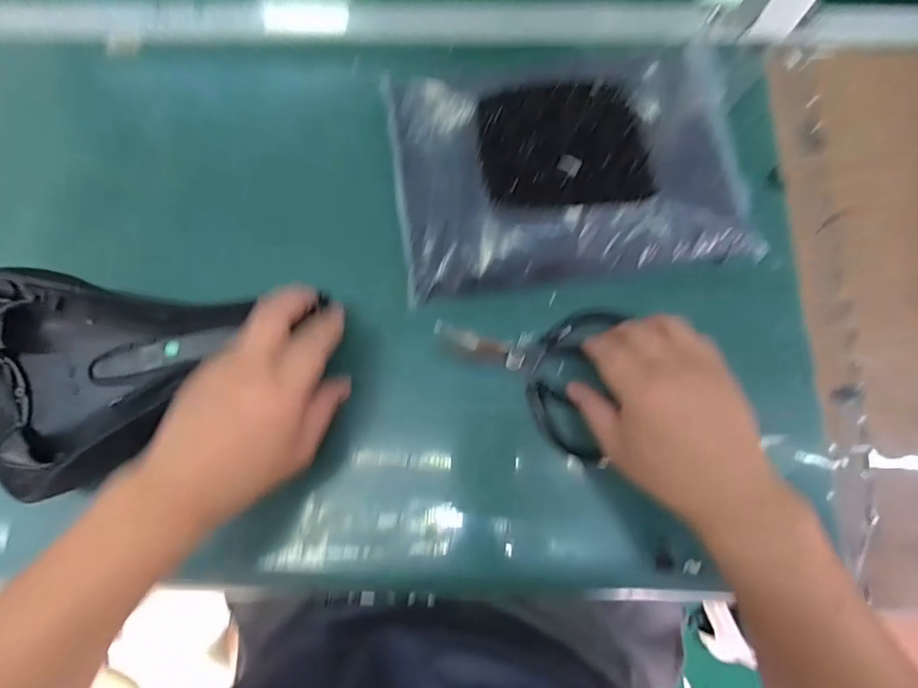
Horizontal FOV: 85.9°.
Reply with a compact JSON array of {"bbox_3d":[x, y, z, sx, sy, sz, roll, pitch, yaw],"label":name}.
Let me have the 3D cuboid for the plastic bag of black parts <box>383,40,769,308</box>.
[{"bbox_3d":[0.096,-0.158,0.424,0.300,0.042,0.208,-8,77,-1],"label":"plastic bag of black parts"}]

